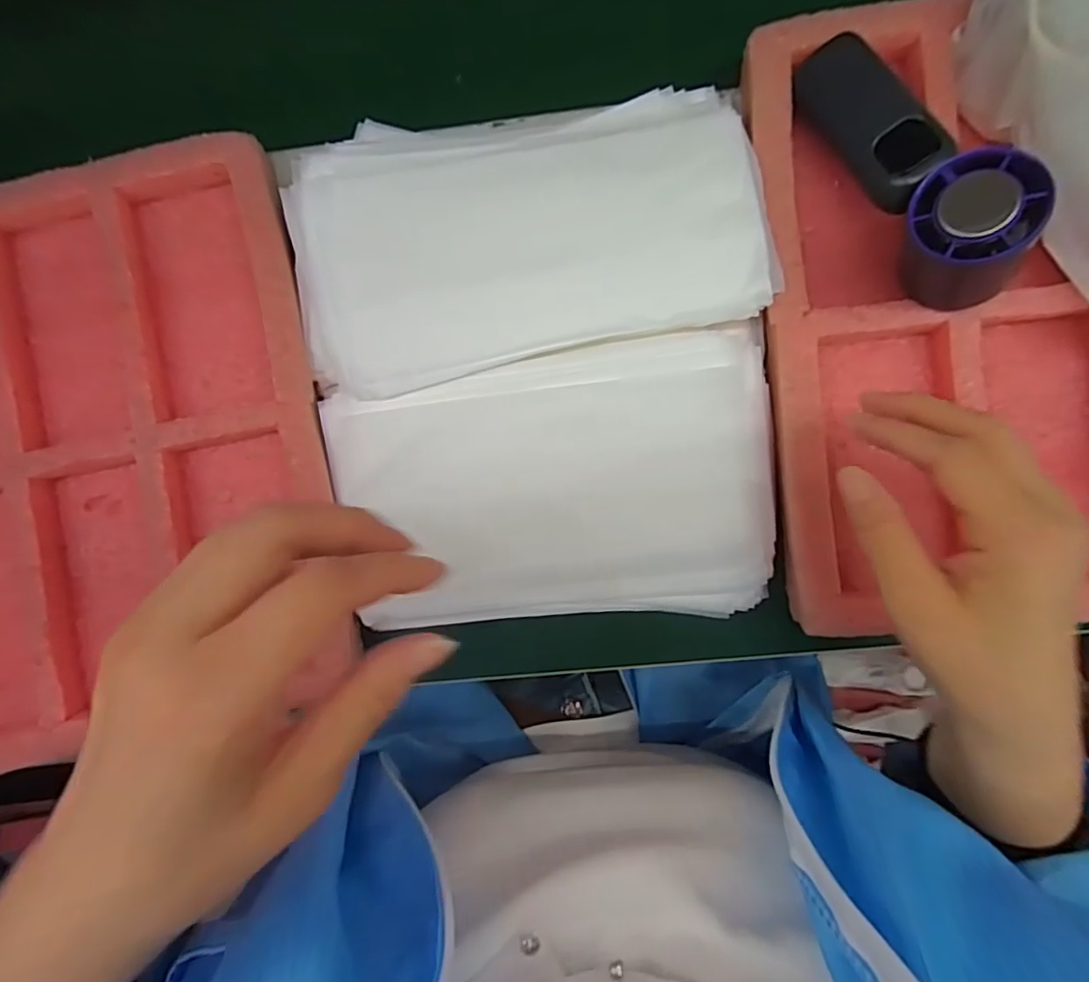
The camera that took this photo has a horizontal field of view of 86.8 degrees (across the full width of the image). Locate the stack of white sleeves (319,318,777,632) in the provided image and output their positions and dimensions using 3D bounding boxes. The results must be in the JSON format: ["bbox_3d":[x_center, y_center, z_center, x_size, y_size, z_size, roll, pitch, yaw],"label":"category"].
[{"bbox_3d":[0.004,-0.003,0.327,0.241,0.030,0.150,-4,89,4],"label":"stack of white sleeves"}]

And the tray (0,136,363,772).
[{"bbox_3d":[-0.338,-0.009,0.348,0.422,0.032,0.347,-7,88,4],"label":"tray"}]

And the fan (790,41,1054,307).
[{"bbox_3d":[0.176,-0.165,0.289,0.051,0.061,0.152,-24,74,3],"label":"fan"}]

